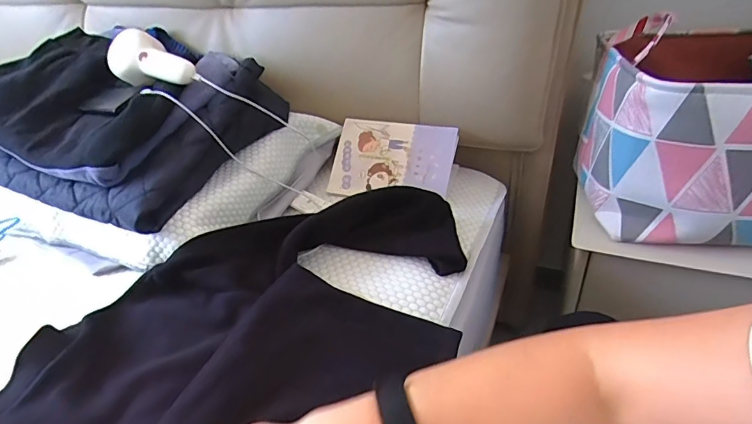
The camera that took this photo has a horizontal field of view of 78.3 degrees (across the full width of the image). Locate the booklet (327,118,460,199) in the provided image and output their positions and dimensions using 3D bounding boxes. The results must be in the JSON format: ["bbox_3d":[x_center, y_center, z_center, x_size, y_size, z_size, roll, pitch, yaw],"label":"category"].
[{"bbox_3d":[0.024,-0.086,0.773,0.202,0.021,0.137,10,75,20],"label":"booklet"}]

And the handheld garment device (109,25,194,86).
[{"bbox_3d":[-0.328,-0.223,0.701,0.168,0.083,0.047,21,13,15],"label":"handheld garment device"}]

